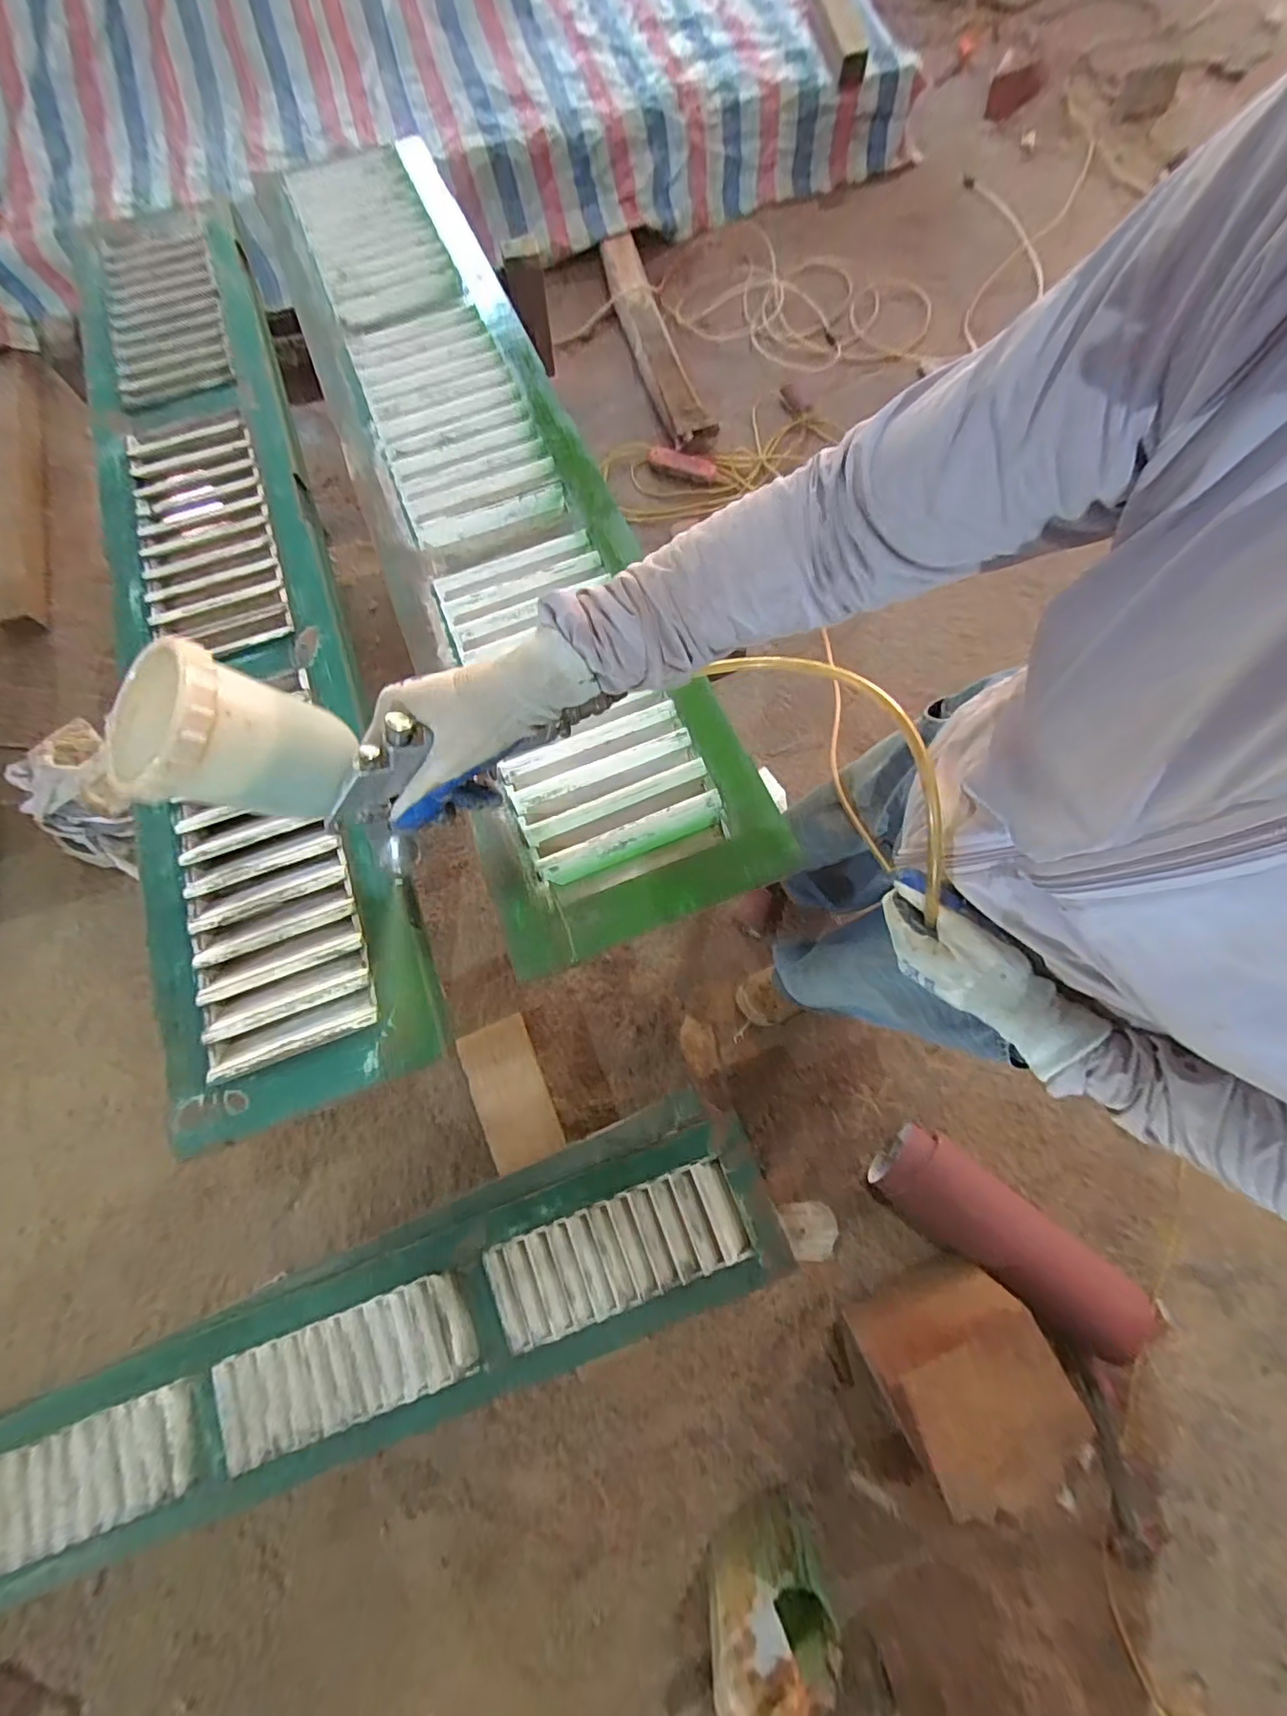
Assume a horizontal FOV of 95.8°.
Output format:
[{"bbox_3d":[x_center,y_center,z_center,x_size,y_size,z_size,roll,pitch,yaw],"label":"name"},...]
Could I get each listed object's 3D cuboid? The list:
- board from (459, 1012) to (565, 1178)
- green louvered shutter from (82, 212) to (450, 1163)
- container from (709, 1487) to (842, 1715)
[{"bbox_3d":[-0.288,0.504,1.260,0.149,0.020,0.289,-19,80,-24],"label":"board"},{"bbox_3d":[-0.606,-0.456,0.824,0.270,0.042,1.571,-20,72,-5],"label":"green louvered shutter"},{"bbox_3d":[0.194,1.180,0.920,0.194,0.284,0.137,-16,74,-3],"label":"container"}]

